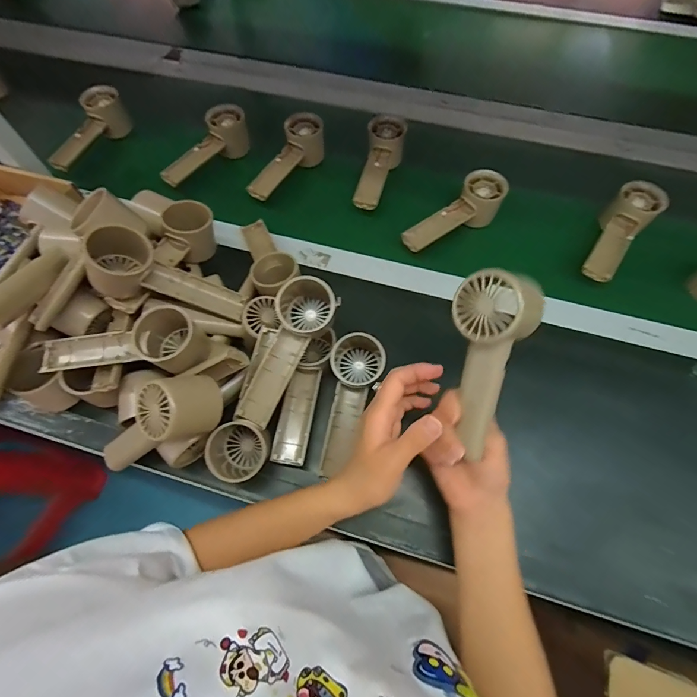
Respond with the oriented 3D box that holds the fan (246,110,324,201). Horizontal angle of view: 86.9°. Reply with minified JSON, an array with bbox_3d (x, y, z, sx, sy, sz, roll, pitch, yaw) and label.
[{"bbox_3d":[-0.090,-0.279,0.563,0.067,0.061,0.159,23,69,10],"label":"fan"}]

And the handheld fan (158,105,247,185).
[{"bbox_3d":[-0.225,-0.310,0.577,0.052,0.056,0.159,41,73,16],"label":"handheld fan"}]

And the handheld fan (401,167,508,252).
[{"bbox_3d":[0.147,-0.180,0.509,0.154,0.053,0.055,-38,72,-14],"label":"handheld fan"}]

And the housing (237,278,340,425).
[{"bbox_3d":[-0.069,0.000,0.389,0.068,0.059,0.163,24,84,10],"label":"housing"}]

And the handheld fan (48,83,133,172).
[{"bbox_3d":[-0.420,-0.340,0.600,0.048,0.076,0.160,24,70,10],"label":"handheld fan"}]

